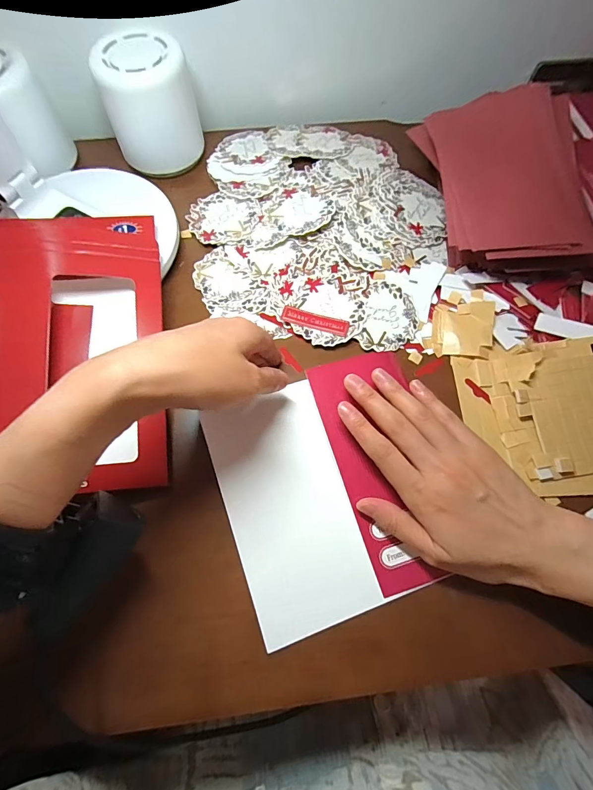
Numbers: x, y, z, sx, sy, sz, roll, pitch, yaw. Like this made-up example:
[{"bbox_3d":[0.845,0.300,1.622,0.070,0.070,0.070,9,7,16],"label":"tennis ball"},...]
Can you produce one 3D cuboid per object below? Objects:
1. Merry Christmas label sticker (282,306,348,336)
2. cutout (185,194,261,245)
[{"bbox_3d":[0.017,-0.065,0.332,0.058,0.004,0.016,17,79,5],"label":"Merry Christmas label sticker"},{"bbox_3d":[-0.074,-0.174,0.378,0.075,0.004,0.062,19,70,15],"label":"cutout"}]

